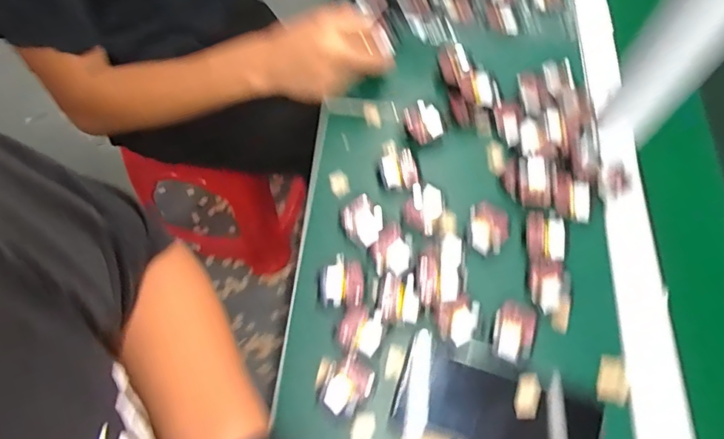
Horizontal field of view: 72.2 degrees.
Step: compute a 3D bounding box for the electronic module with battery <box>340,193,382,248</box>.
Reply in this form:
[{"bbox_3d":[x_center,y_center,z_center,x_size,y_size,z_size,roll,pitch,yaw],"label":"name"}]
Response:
[{"bbox_3d":[0.000,0.000,0.480,0.038,0.006,0.050,0,64,-2],"label":"electronic module with battery"}]

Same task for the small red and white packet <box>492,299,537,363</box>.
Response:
[{"bbox_3d":[0.133,0.098,0.434,0.035,0.008,0.050,12,65,3],"label":"small red and white packet"}]

